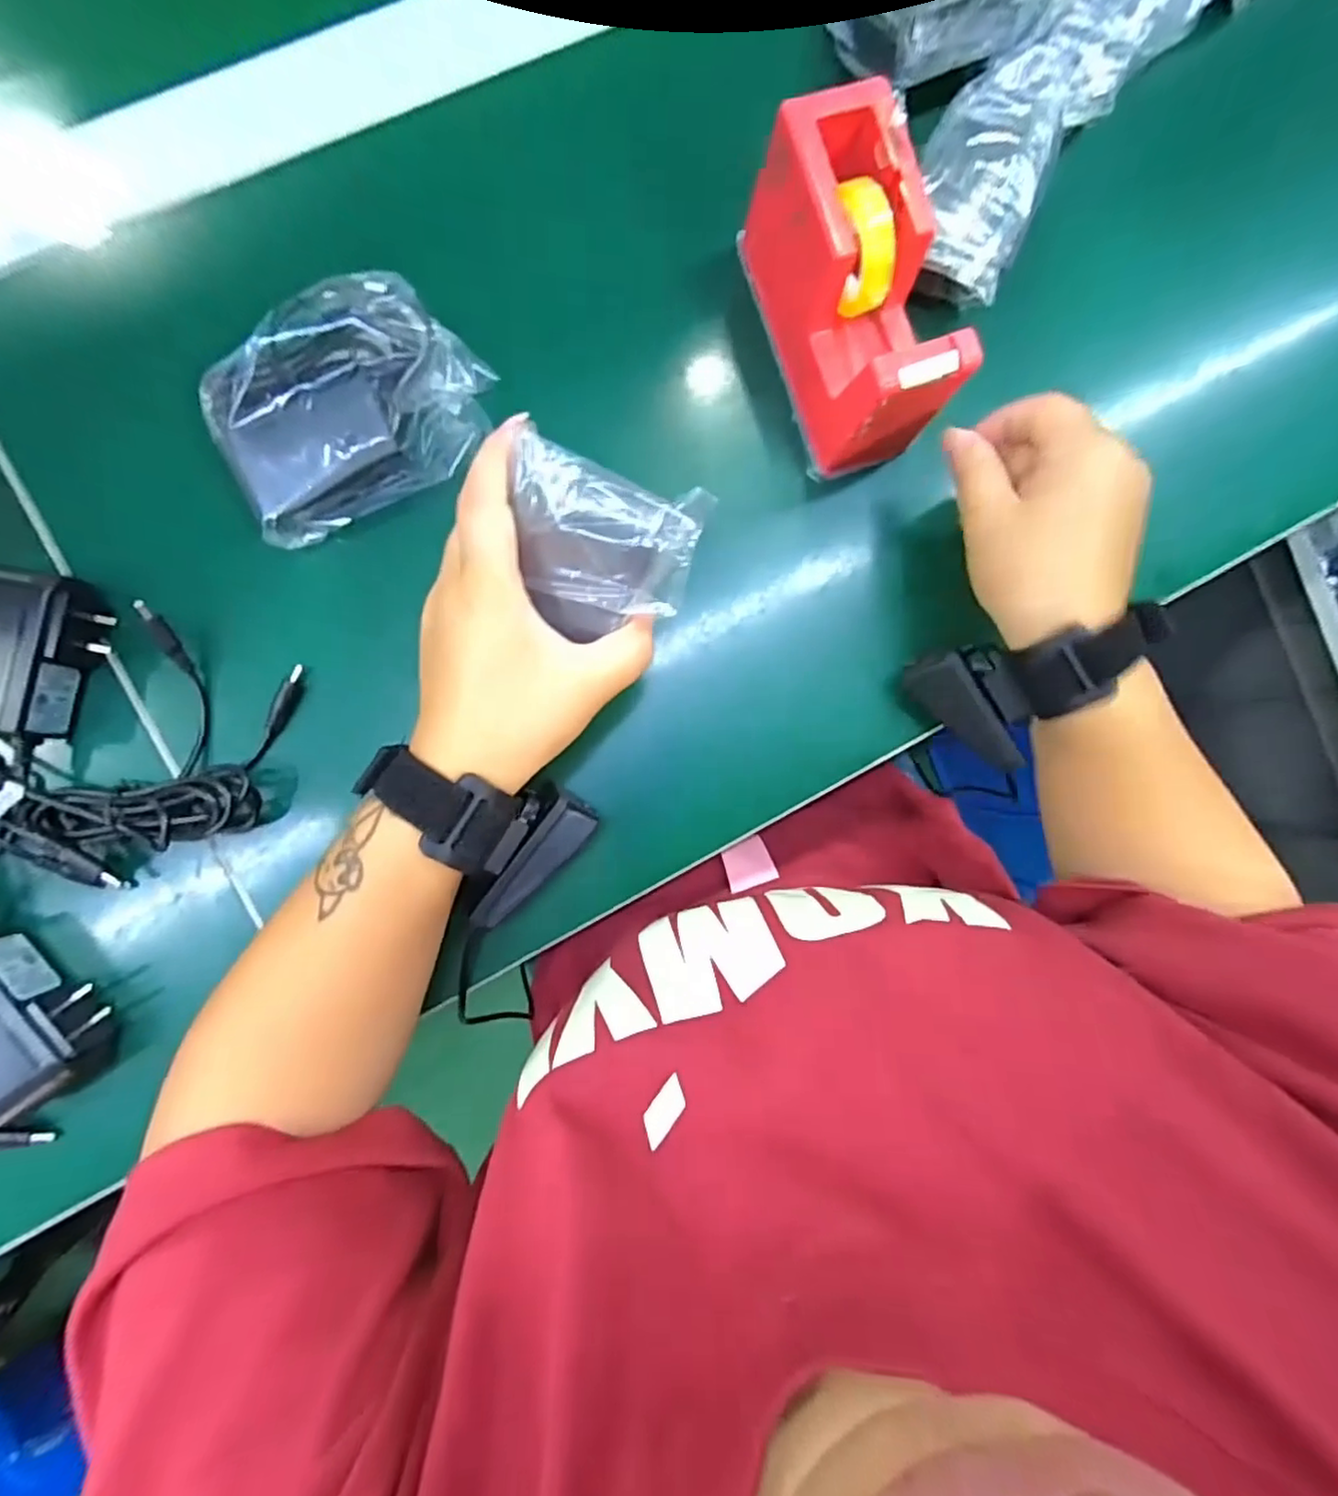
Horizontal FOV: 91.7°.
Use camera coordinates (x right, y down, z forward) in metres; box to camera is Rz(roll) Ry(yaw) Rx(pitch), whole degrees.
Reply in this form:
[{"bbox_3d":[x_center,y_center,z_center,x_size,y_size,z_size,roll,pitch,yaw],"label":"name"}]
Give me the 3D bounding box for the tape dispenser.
[{"bbox_3d":[0.085,-0.202,0.296,0.051,0.082,0.133,-21,87,-6],"label":"tape dispenser"}]

